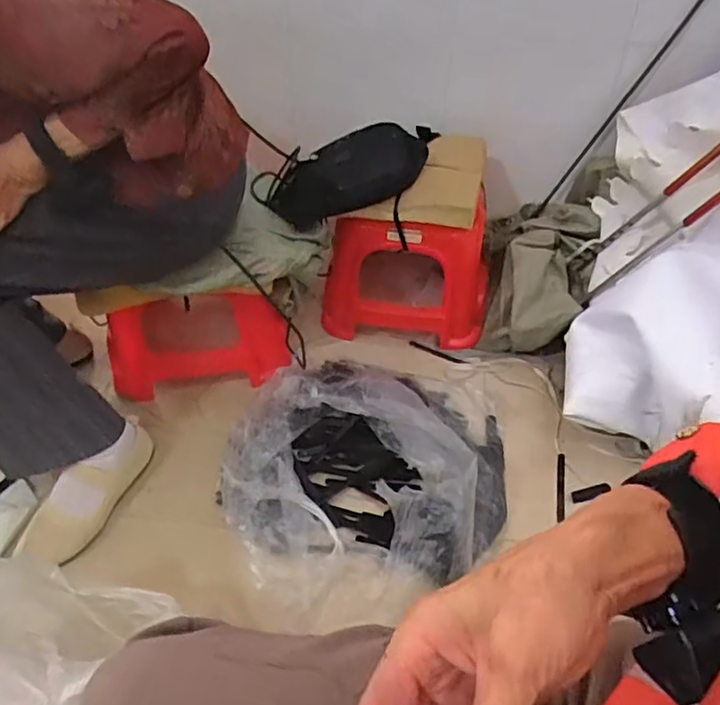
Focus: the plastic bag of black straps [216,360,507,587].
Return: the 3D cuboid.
[{"bbox_3d":[0.016,0.146,0.887,0.395,0.139,0.397,8,44,7],"label":"plastic bag of black straps"}]

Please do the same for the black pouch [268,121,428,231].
[{"bbox_3d":[-0.012,-0.312,1.061,0.284,0.127,0.056,-22,43,11],"label":"black pouch"}]

